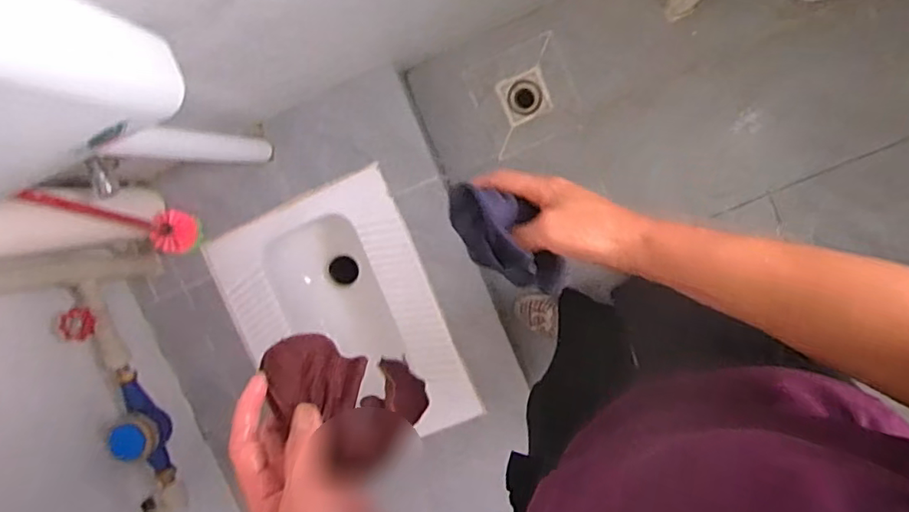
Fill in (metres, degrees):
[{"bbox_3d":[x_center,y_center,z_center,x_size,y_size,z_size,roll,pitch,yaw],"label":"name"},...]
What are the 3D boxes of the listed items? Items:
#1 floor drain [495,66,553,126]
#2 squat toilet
[{"bbox_3d":[0.151,-0.344,1.253,0.101,0.009,0.095,-25,101,1],"label":"floor drain"},{"bbox_3d":[-0.230,0.150,1.320,0.438,0.180,0.578,-23,92,9],"label":"squat toilet"}]

